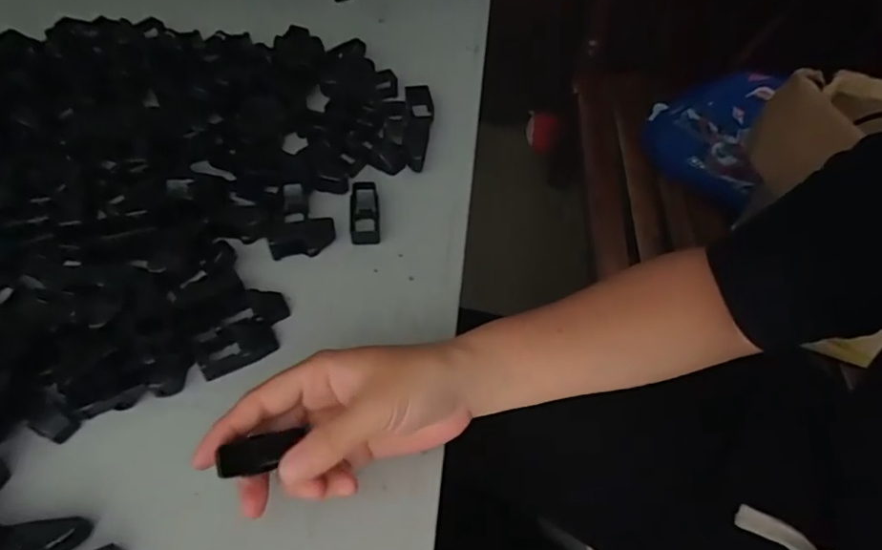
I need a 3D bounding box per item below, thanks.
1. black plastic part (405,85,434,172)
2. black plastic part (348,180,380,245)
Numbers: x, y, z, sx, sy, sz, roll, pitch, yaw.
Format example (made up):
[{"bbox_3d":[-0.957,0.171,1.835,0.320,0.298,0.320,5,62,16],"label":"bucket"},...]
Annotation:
[{"bbox_3d":[-0.019,-0.132,0.496,0.025,0.015,0.103,1,54,-5],"label":"black plastic part"},{"bbox_3d":[-0.059,-0.048,0.431,0.022,0.018,0.050,-2,54,-7],"label":"black plastic part"}]

